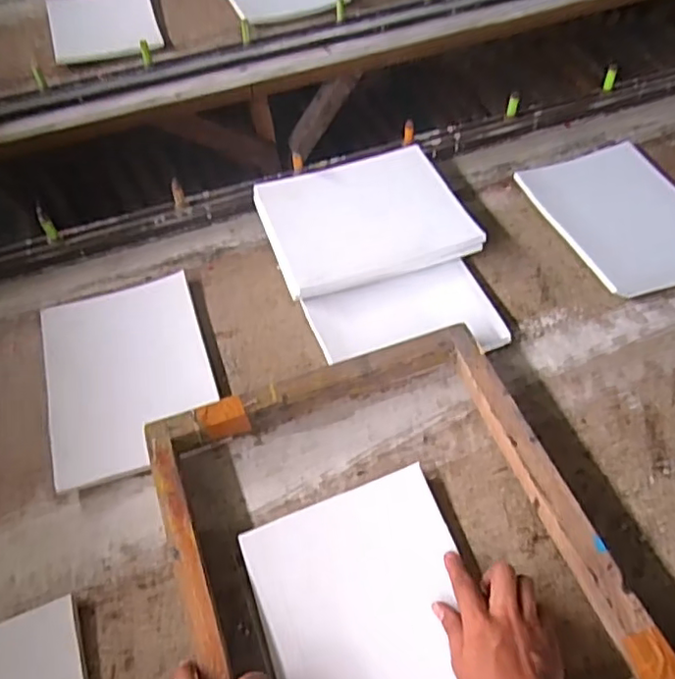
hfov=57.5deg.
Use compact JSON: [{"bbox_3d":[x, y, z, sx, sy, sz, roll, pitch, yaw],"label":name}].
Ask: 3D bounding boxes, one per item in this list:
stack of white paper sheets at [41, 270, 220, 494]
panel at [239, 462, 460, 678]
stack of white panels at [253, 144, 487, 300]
[{"bbox_3d":[-0.261,0.042,0.772,0.192,0.014,0.253,-13,64,-15],"label":"stack of white paper sheets"},{"bbox_3d":[0.037,0.275,0.589,0.199,0.014,0.265,-18,57,-9],"label":"panel"},{"bbox_3d":[0.038,-0.176,0.893,0.273,0.029,0.210,-18,60,-9],"label":"stack of white panels"}]

